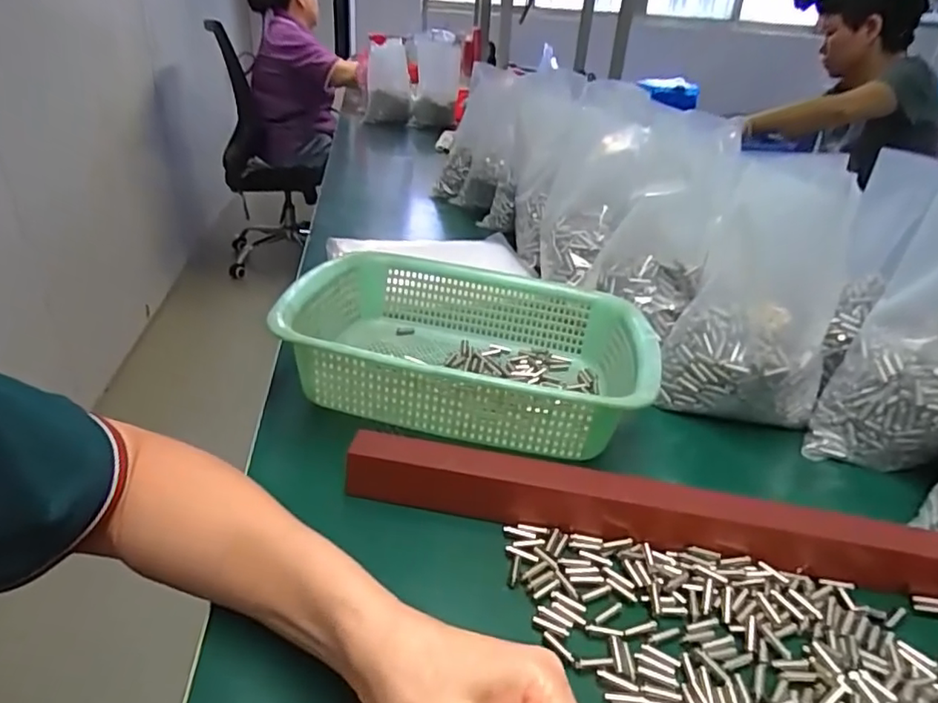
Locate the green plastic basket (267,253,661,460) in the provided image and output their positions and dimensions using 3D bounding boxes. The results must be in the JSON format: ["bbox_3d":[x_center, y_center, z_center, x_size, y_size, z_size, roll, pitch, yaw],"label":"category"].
[{"bbox_3d":[0.004,-0.003,0.515,0.292,0.091,0.219,8,30,6],"label":"green plastic basket"}]

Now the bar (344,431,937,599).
[{"bbox_3d":[0.114,0.102,0.390,0.387,0.043,0.029,7,30,5],"label":"bar"}]

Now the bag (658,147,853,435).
[{"bbox_3d":[0.256,-0.048,0.515,0.120,0.202,0.121,23,35,29],"label":"bag"}]

